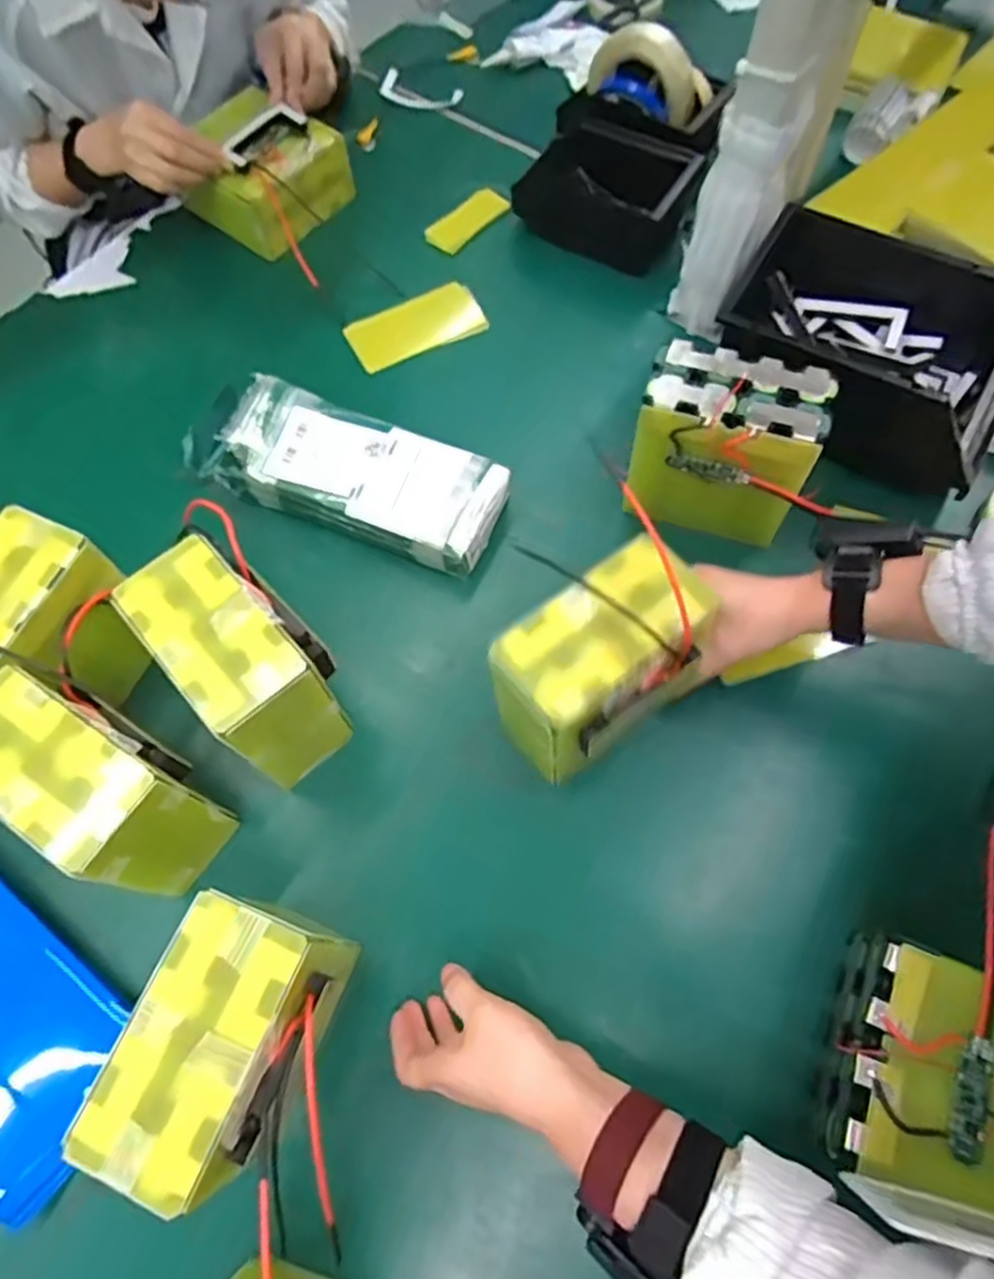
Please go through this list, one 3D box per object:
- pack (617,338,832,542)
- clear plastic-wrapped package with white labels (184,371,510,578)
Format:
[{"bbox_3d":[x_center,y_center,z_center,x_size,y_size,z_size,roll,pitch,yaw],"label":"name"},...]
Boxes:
[{"bbox_3d":[0.191,-0.157,0.616,0.149,0.139,0.078,15,68,9],"label":"pack"},{"bbox_3d":[-0.136,-0.156,0.682,0.302,0.053,0.107,22,69,11],"label":"clear plastic-wrapped package with white labels"}]

